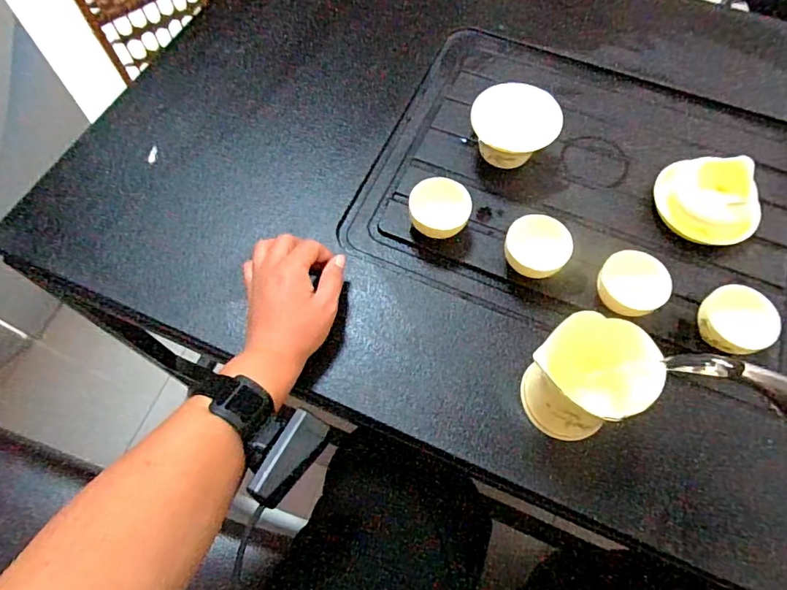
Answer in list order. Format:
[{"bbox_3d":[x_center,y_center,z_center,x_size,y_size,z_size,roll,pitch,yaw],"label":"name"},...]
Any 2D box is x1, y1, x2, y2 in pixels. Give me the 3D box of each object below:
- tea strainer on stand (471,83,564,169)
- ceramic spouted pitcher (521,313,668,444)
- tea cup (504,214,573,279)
[{"bbox_3d":[0.126,-0.174,0.523,0.089,0.065,0.077,16,66,4],"label":"tea strainer on stand"},{"bbox_3d":[0.146,0.068,0.386,0.077,0.120,0.076,1,66,-2],"label":"ceramic spouted pitcher"},{"bbox_3d":[0.135,-0.041,0.472,0.058,0.045,0.061,0,64,-1],"label":"tea cup"}]

